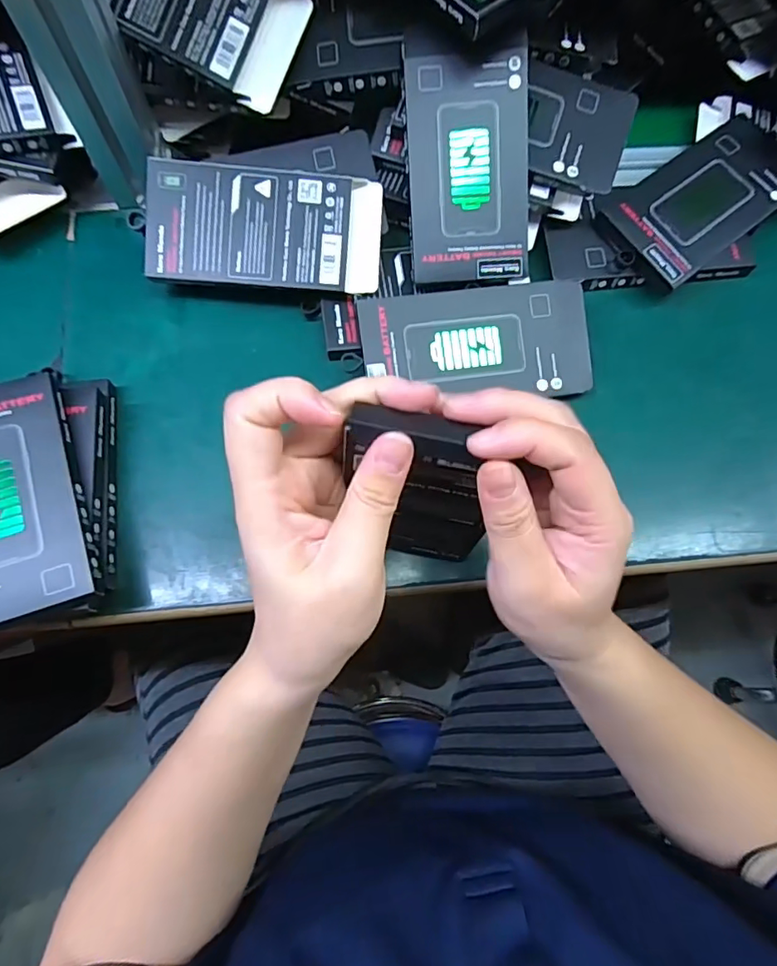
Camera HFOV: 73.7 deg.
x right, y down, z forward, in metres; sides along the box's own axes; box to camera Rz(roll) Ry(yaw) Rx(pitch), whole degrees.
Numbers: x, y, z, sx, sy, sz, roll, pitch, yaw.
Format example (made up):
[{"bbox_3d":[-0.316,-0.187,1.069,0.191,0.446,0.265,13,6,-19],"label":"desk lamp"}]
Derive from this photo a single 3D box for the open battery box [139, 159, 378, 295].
[{"bbox_3d":[-0.082,-0.170,0.347,0.152,0.009,0.078,3,92,-3],"label":"open battery box"}]

